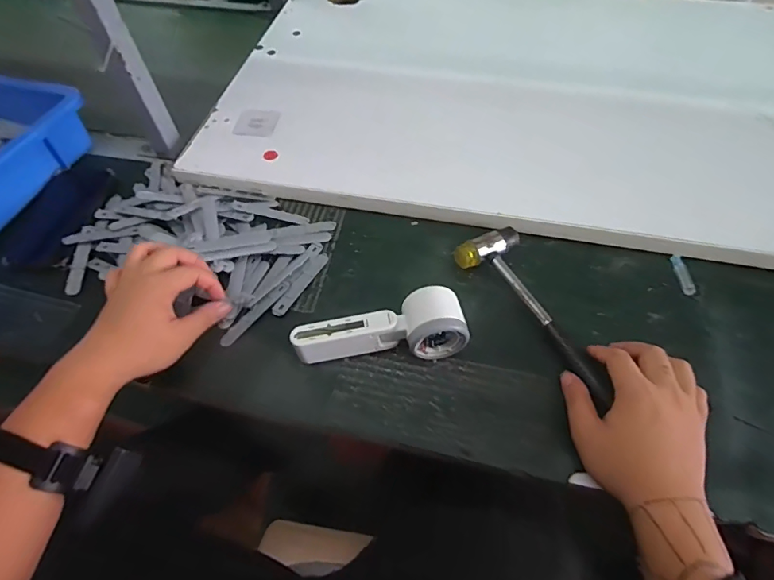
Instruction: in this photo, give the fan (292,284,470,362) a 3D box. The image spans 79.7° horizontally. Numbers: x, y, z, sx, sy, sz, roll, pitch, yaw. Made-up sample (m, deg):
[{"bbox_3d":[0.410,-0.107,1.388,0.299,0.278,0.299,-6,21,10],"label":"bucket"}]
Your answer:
[{"bbox_3d":[-0.007,0.041,0.467,0.167,0.053,0.053,-7,56,-2],"label":"fan"}]

